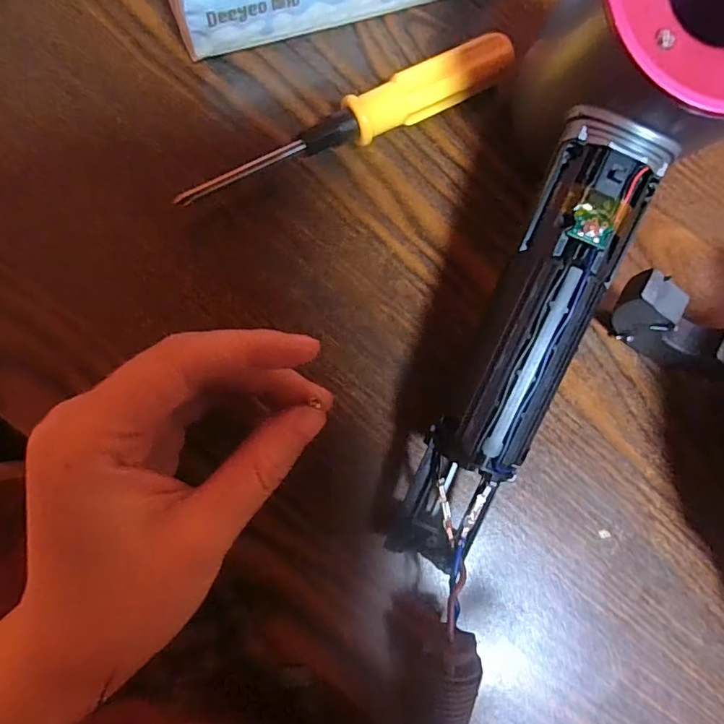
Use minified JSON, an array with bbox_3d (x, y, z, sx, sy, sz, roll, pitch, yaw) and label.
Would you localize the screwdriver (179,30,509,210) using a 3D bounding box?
[{"bbox_3d":[-0.003,-0.101,0.213,0.147,0.020,0.018,-27,86,-10],"label":"screwdriver"}]

